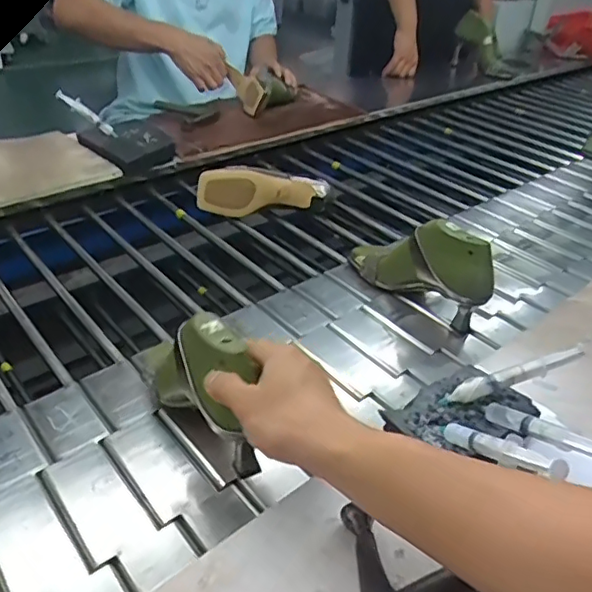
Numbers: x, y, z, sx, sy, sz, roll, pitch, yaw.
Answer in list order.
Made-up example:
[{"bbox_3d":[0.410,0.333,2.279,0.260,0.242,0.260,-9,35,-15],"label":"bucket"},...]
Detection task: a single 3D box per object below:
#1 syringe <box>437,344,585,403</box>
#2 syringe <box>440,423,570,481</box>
[{"bbox_3d":[0.202,0.075,0.540,0.134,0.020,0.013,-22,36,7],"label":"syringe"},{"bbox_3d":[0.152,0.114,0.448,0.014,0.017,0.141,-10,1,-19],"label":"syringe"}]

